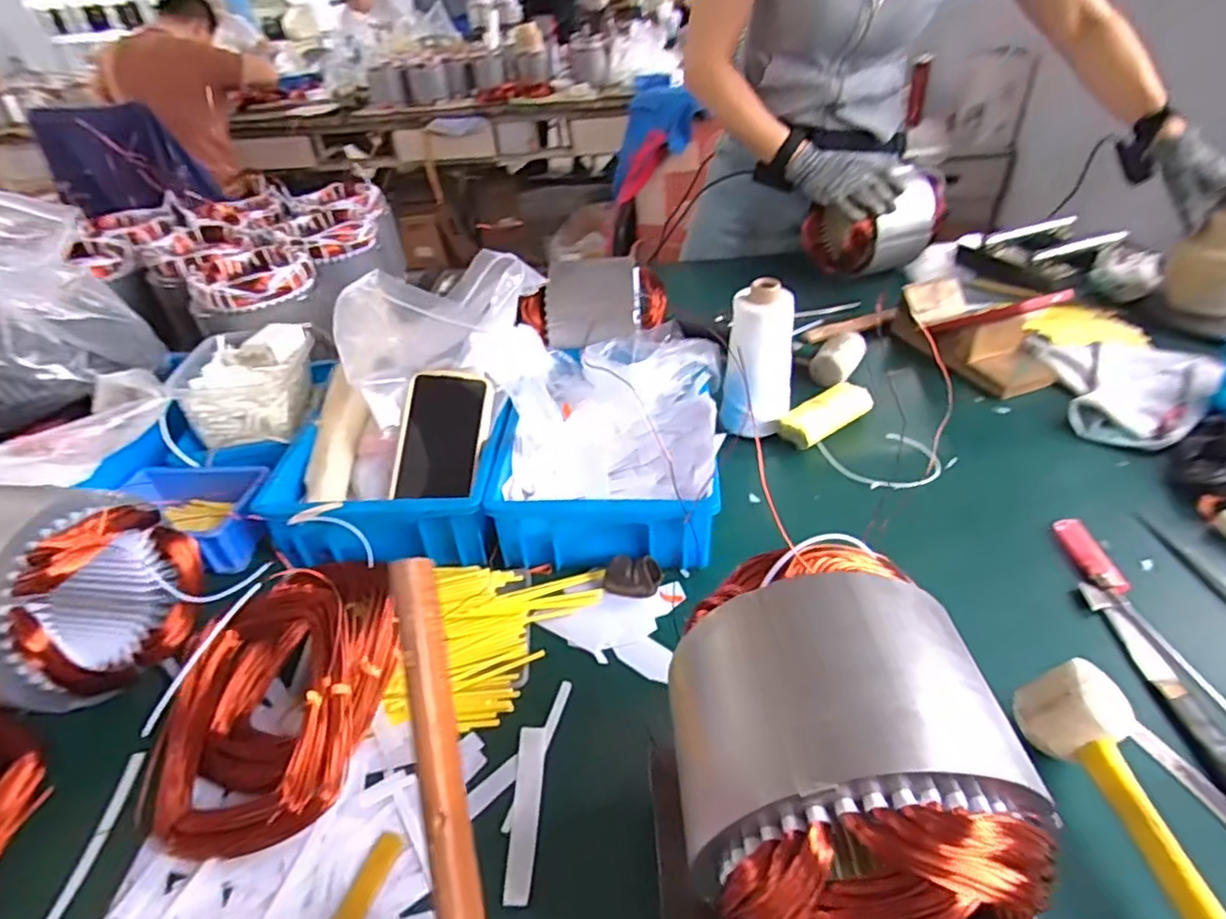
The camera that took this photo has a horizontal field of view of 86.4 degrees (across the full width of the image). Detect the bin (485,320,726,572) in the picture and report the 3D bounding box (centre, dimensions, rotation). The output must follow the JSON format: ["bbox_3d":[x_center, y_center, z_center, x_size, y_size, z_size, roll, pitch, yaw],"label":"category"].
[{"bbox_3d":[0.002,-0.028,0.660,0.202,0.101,0.286,2,40,7],"label":"bin"}]

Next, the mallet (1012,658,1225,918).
[{"bbox_3d":[0.307,0.240,0.334,0.046,0.053,0.282,-6,45,-3],"label":"mallet"}]

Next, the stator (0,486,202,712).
[{"bbox_3d":[-0.416,0.099,0.480,0.143,0.127,0.143,3,39,9],"label":"stator"}]

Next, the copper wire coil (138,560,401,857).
[{"bbox_3d":[-0.241,0.169,0.470,0.142,0.055,0.200,3,39,10],"label":"copper wire coil"}]

